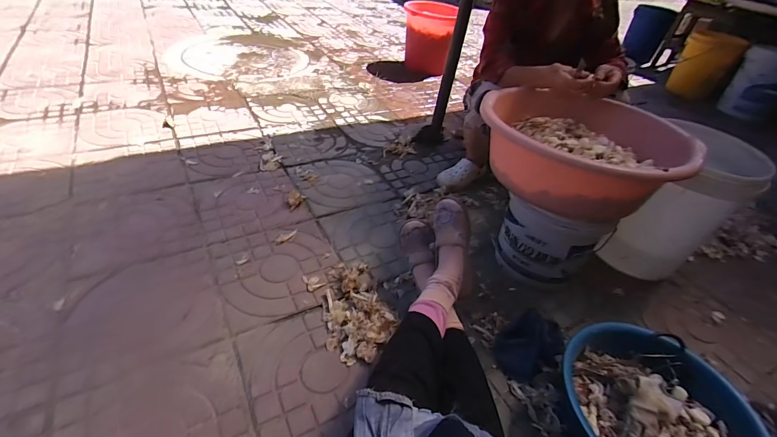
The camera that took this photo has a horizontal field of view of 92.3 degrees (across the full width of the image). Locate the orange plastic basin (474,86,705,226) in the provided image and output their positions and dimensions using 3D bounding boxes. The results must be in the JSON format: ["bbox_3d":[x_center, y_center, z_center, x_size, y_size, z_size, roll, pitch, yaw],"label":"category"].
[{"bbox_3d":[0.466,-0.170,0.883,0.418,0.155,0.438,5,41,-5],"label":"orange plastic basin"}]

